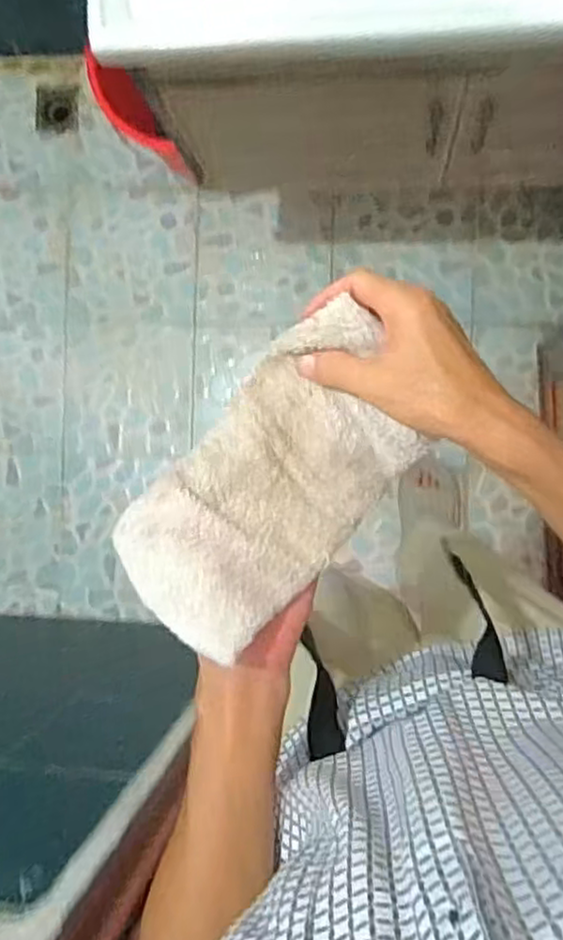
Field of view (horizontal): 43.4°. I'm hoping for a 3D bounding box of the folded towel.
[{"bbox_3d":[-0.003,0.007,0.470,0.121,0.048,0.224,41,95,4],"label":"folded towel"}]

